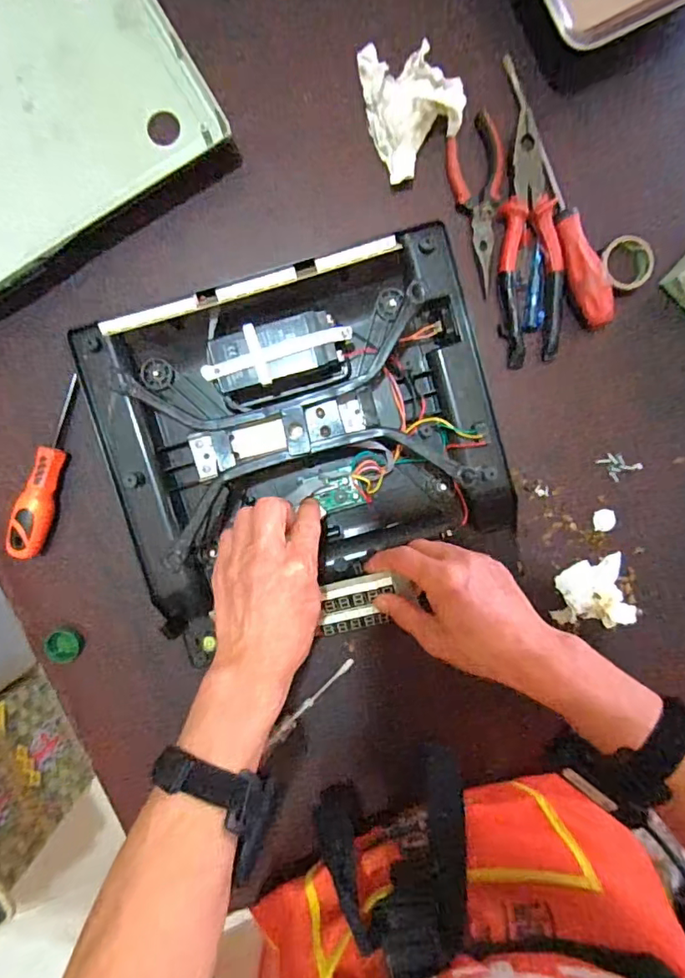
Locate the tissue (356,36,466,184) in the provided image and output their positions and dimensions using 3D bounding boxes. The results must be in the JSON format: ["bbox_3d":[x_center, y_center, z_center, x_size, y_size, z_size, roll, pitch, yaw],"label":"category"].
[{"bbox_3d":[0.068,-0.335,0.470,0.089,0.041,0.111,-12,95,0],"label":"tissue"}]

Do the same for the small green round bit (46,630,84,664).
[{"bbox_3d":[-0.268,0.152,0.505,0.033,0.006,0.029,-8,95,0],"label":"small green round bit"}]

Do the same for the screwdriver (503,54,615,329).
[{"bbox_3d":[0.195,-0.269,0.474,0.029,0.034,0.254,-18,95,1],"label":"screwdriver"}]

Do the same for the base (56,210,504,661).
[{"bbox_3d":[-0.031,-0.027,0.454,0.327,0.077,0.298,-16,95,0],"label":"base"}]

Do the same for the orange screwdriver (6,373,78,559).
[{"bbox_3d":[-0.275,-0.018,0.488,0.028,0.024,0.169,18,94,-2],"label":"orange screwdriver"}]

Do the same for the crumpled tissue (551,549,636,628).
[{"bbox_3d":[0.239,0.103,0.501,0.070,0.020,0.063,-15,95,0],"label":"crumpled tissue"}]

